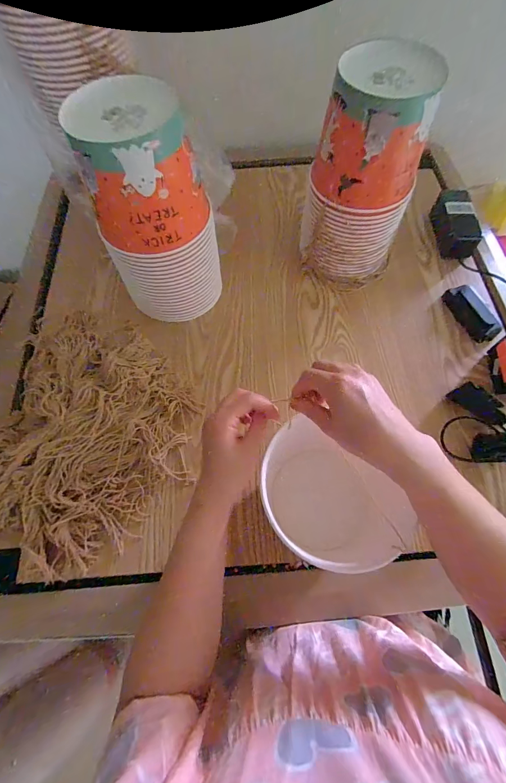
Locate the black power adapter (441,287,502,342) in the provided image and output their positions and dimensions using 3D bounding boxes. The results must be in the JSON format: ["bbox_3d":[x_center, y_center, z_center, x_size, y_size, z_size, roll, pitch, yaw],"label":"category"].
[{"bbox_3d":[0.376,-0.136,0.580,0.048,0.023,0.109,-17,66,-7],"label":"black power adapter"}]

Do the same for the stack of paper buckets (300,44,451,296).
[{"bbox_3d":[0.166,-0.311,0.515,0.156,0.282,0.131,19,66,9],"label":"stack of paper buckets"}]

